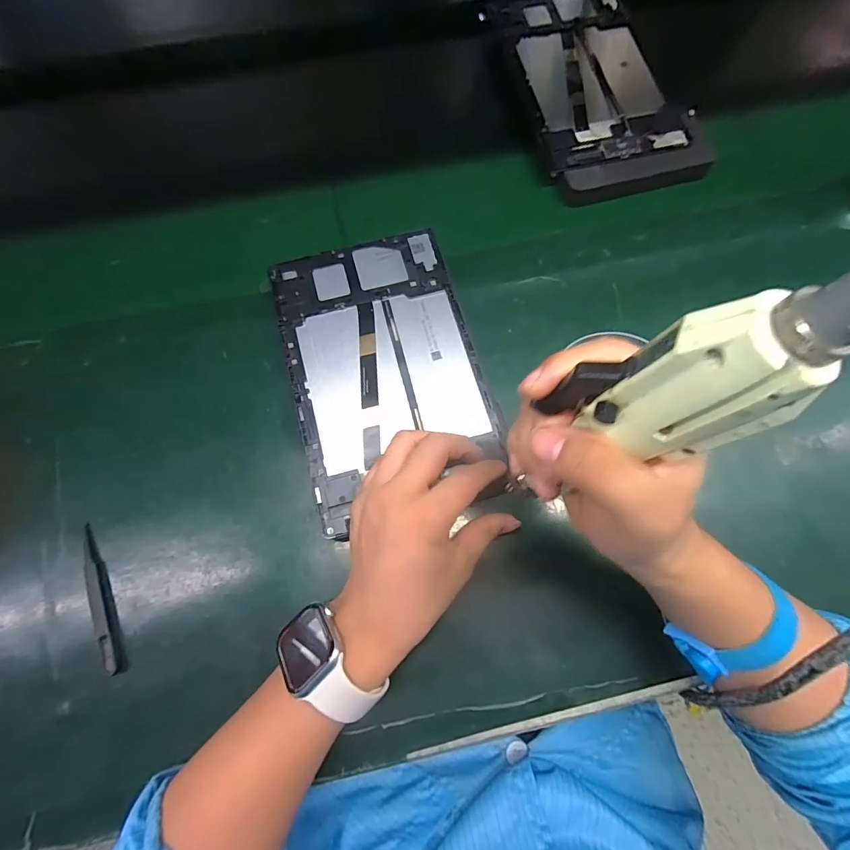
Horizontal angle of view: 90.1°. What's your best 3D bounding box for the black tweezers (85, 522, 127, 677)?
[{"bbox_3d":[-0.242,0.128,0.314,0.015,0.007,0.109,-26,75,-8],"label":"black tweezers"}]

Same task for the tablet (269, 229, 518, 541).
[{"bbox_3d":[-0.033,-0.047,0.346,0.150,0.007,0.234,-16,74,-5],"label":"tablet"}]

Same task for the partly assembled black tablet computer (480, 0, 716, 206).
[{"bbox_3d":[0.179,-0.358,0.452,0.154,0.029,0.261,-16,74,-5],"label":"partly assembled black tablet computer"}]

